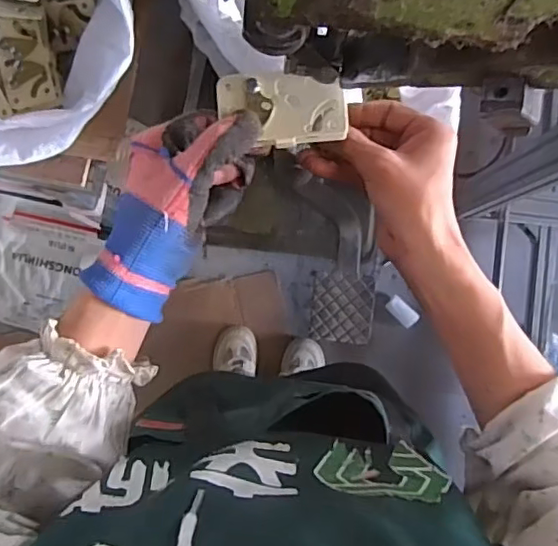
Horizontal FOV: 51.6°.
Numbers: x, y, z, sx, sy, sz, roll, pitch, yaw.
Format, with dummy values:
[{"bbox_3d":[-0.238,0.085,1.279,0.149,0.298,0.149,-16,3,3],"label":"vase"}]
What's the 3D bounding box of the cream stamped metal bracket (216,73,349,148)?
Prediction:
[{"bbox_3d":[0.001,-0.101,0.354,0.077,0.012,0.042,0,87,-2],"label":"cream stamped metal bracket"}]

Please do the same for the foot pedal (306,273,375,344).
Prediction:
[{"bbox_3d":[0.140,0.079,1.275,0.137,0.042,0.149,7,86,-2],"label":"foot pedal"}]

